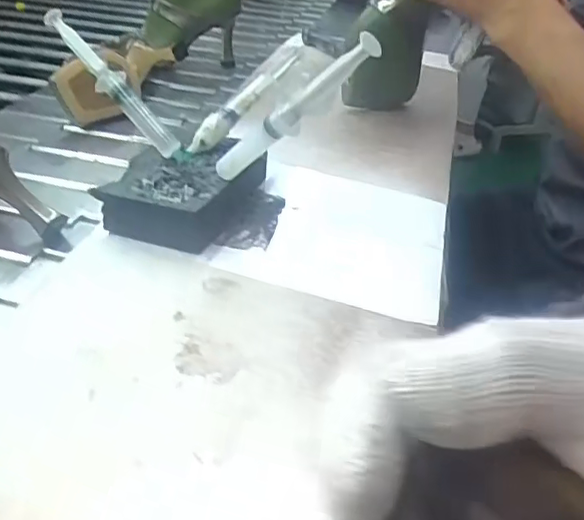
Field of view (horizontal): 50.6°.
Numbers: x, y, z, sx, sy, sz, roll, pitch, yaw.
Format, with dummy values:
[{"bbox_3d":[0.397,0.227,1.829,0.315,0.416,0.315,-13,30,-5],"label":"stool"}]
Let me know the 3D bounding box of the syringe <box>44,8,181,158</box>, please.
[{"bbox_3d":[-0.146,-0.144,0.492,0.163,0.020,0.015,48,48,11],"label":"syringe"}]

